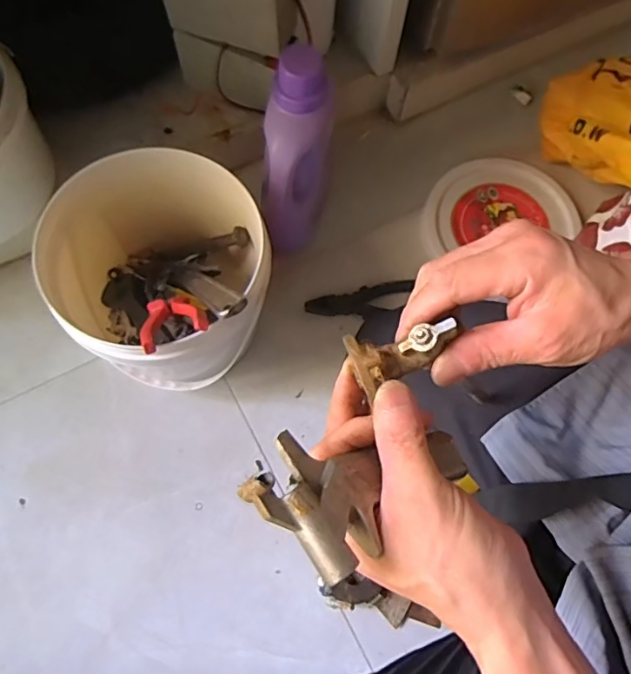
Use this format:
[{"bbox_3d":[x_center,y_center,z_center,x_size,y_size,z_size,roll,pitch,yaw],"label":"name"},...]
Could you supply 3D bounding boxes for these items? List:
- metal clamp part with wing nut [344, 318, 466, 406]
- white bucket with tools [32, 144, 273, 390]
[{"bbox_3d":[0.048,0.008,0.283,0.057,0.023,0.031,-18,73,0],"label":"metal clamp part with wing nut"},{"bbox_3d":[-0.166,-0.066,0.631,0.214,0.242,0.228,1,71,-2],"label":"white bucket with tools"}]

